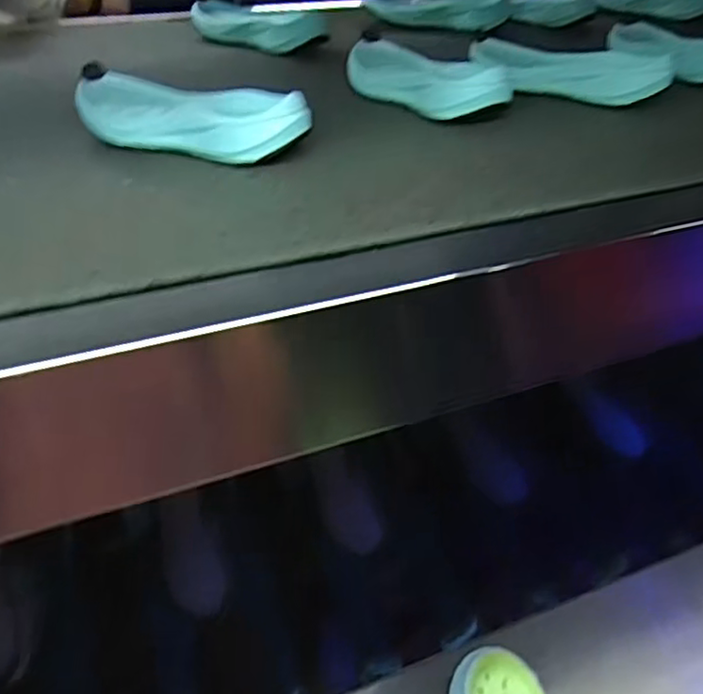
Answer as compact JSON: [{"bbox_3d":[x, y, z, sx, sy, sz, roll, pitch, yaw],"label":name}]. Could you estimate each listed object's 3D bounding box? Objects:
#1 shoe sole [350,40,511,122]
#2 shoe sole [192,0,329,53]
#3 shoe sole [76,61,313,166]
[{"bbox_3d":[0.058,-0.241,0.595,0.062,0.043,0.182,-20,41,-26],"label":"shoe sole"},{"bbox_3d":[-0.119,-0.383,0.778,0.187,0.036,0.069,26,43,31],"label":"shoe sole"},{"bbox_3d":[-0.129,-0.172,0.492,0.197,0.044,0.063,15,38,19],"label":"shoe sole"}]

